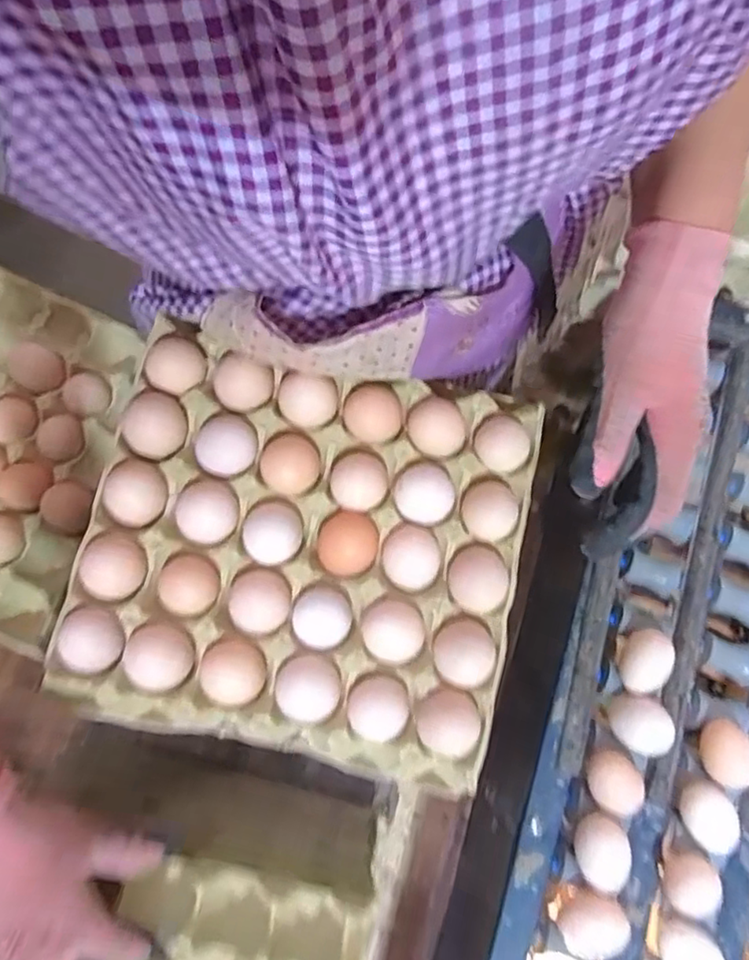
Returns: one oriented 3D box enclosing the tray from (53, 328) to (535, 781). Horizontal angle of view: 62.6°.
[{"bbox_3d":[-0.047,0.050,0.431,0.287,0.051,0.270,12,77,4],"label":"tray"}]

